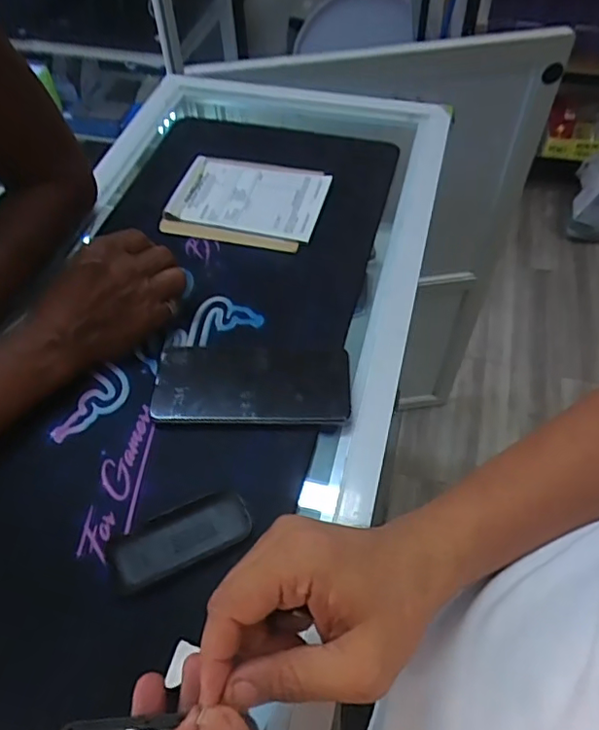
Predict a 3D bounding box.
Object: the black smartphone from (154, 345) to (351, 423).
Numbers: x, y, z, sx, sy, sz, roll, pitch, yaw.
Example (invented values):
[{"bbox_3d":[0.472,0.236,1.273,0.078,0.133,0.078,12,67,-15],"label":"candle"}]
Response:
[{"bbox_3d":[-0.042,0.014,0.496,0.168,0.012,0.076,-1,54,3],"label":"black smartphone"}]

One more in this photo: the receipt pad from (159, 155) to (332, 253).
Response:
[{"bbox_3d":[-0.058,-0.190,0.645,0.168,0.014,0.129,10,55,11],"label":"receipt pad"}]

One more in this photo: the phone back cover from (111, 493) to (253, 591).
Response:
[{"bbox_3d":[-0.087,0.124,0.413,0.100,0.008,0.044,-20,55,-11],"label":"phone back cover"}]

